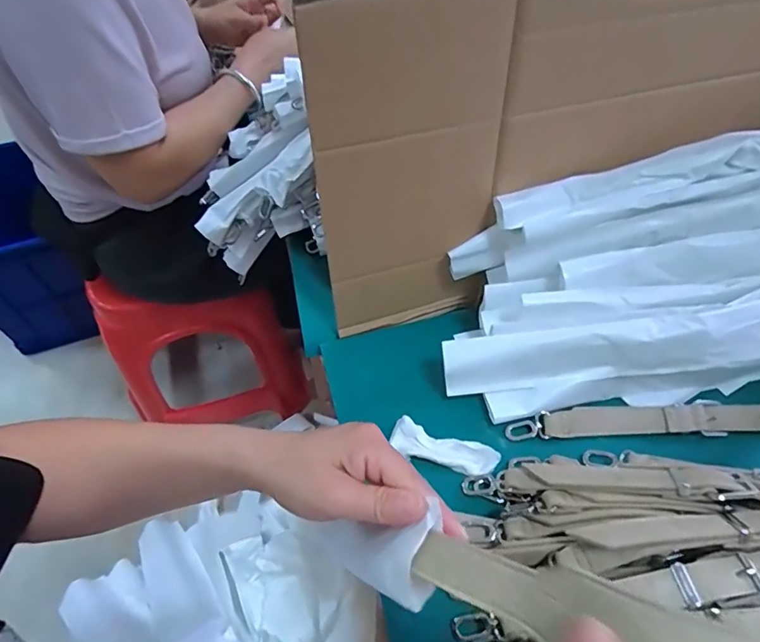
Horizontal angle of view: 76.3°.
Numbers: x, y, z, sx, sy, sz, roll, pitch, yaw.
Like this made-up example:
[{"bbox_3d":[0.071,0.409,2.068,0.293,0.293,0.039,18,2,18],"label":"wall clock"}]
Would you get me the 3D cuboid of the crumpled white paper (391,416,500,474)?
[{"bbox_3d":[0.057,0.116,0.434,0.095,0.010,0.031,16,56,9],"label":"crumpled white paper"}]

